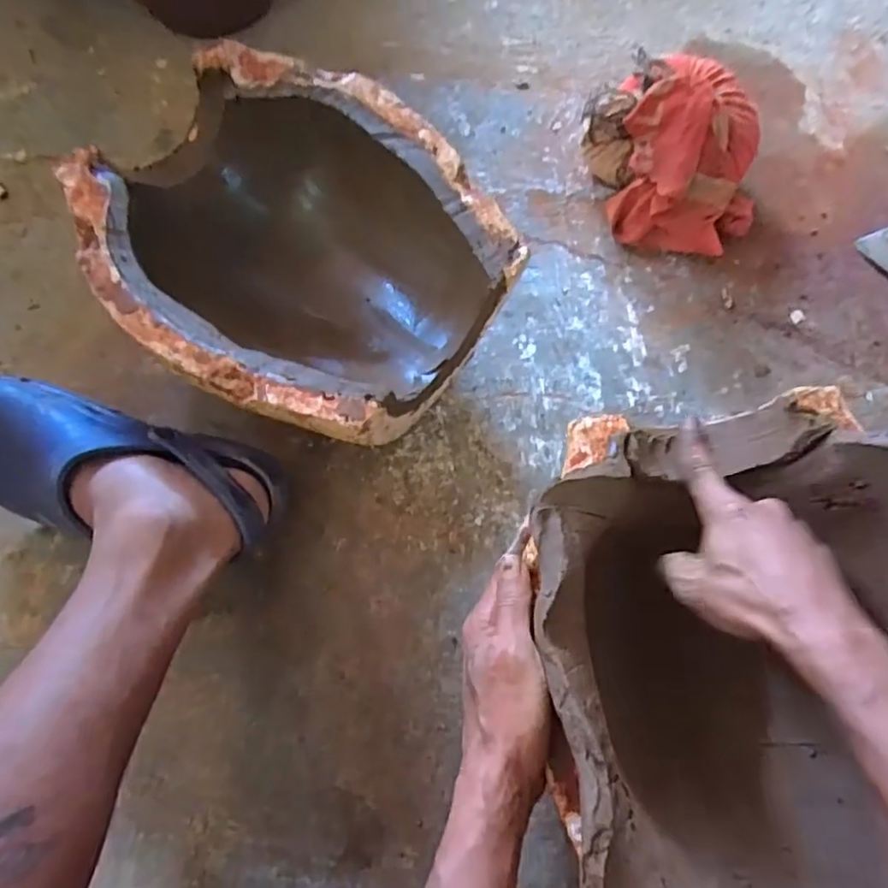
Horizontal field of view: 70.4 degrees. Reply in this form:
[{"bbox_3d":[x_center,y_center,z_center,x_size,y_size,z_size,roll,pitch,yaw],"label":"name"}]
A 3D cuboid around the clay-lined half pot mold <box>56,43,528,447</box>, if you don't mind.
[{"bbox_3d":[-0.123,-0.156,0.568,0.321,0.155,0.293,38,72,13],"label":"clay-lined half pot mold"}]

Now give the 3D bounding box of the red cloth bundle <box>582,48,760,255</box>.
[{"bbox_3d":[0.255,-0.301,0.657,0.170,0.119,0.197,-15,69,-8],"label":"red cloth bundle"}]

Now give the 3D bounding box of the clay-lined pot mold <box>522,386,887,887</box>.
[{"bbox_3d":[0.199,0.147,0.412,0.274,0.141,0.338,-4,68,-4],"label":"clay-lined pot mold"}]

